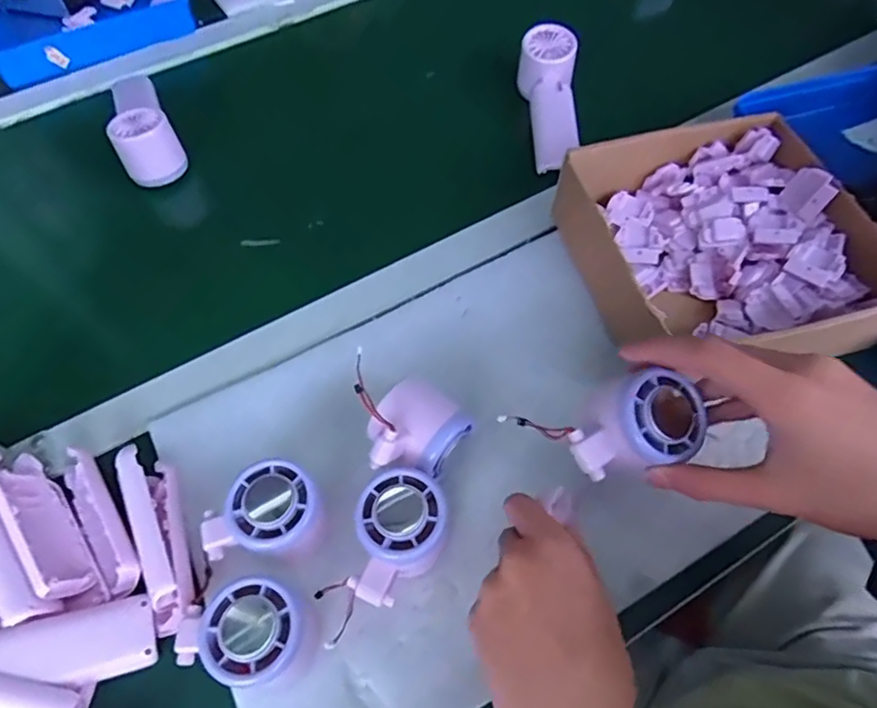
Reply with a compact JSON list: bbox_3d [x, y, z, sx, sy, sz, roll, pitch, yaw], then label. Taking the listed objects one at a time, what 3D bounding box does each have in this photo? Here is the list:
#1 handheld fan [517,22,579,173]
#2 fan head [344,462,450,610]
[{"bbox_3d":[0.112,-0.250,0.600,0.052,0.046,0.165,-2,75,1],"label":"handheld fan"},{"bbox_3d":[-0.025,0.114,0.370,0.050,0.050,0.075,19,62,13],"label":"fan head"}]

